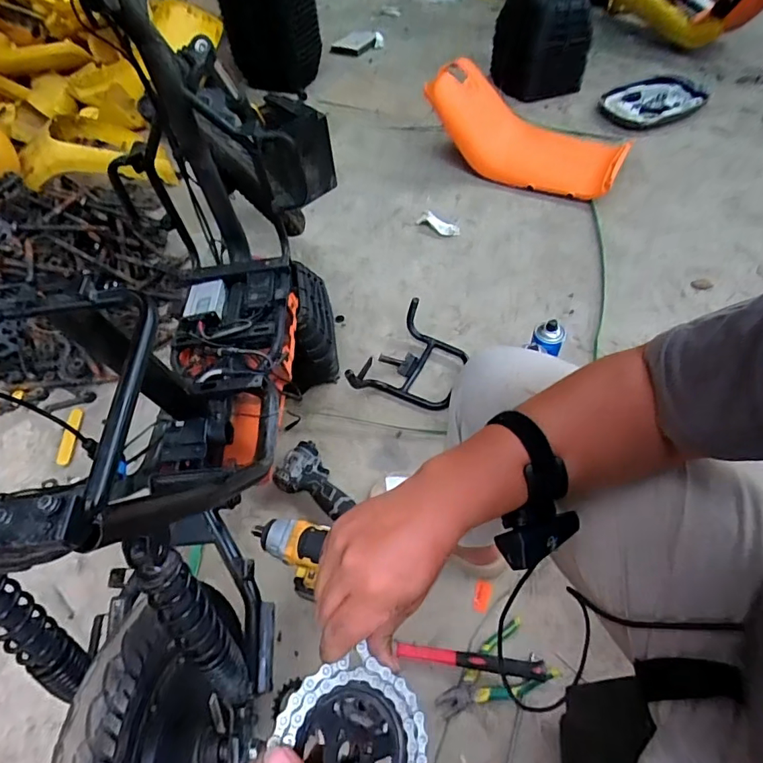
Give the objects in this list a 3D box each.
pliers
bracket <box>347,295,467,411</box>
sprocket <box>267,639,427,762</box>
[{"bbox_3d":[0.182,0.482,0.794,0.194,0.027,0.098,-28,59,-16],"label":"pliers"},{"bbox_3d":[0.082,-0.048,1.116,0.205,0.148,0.284,21,59,16],"label":"bracket"},{"bbox_3d":[-0.019,0.237,0.327,0.103,0.015,0.097,24,58,-12],"label":"sprocket"}]

